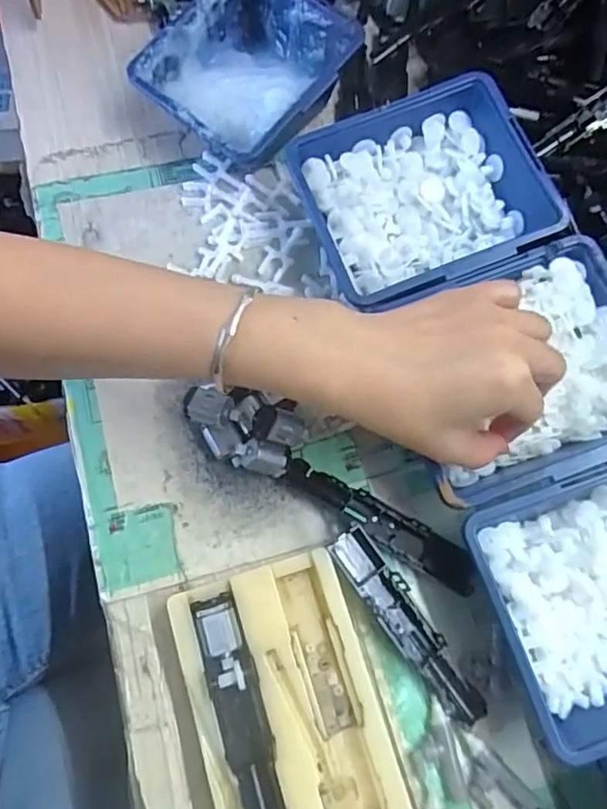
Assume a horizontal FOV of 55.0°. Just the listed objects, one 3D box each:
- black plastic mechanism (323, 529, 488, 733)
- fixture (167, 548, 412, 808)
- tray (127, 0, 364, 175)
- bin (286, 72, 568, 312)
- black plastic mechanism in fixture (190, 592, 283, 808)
[{"bbox_3d":[0.058,0.119,0.315,0.022,0.011,0.115,-38,78,-13],"label":"black plastic mechanism"},{"bbox_3d":[-0.009,0.154,0.299,0.089,0.020,0.135,-16,74,-7],"label":"fixture"},{"bbox_3d":[-0.034,-0.223,0.397,0.106,0.056,0.120,38,75,9],"label":"tray"},{"bbox_3d":[0.073,-0.128,0.373,0.137,0.053,0.124,-21,75,-8],"label":"bin"},{"bbox_3d":[-0.030,0.155,0.285,0.023,0.009,0.118,-17,74,-7],"label":"black plastic mechanism in fixture"}]

